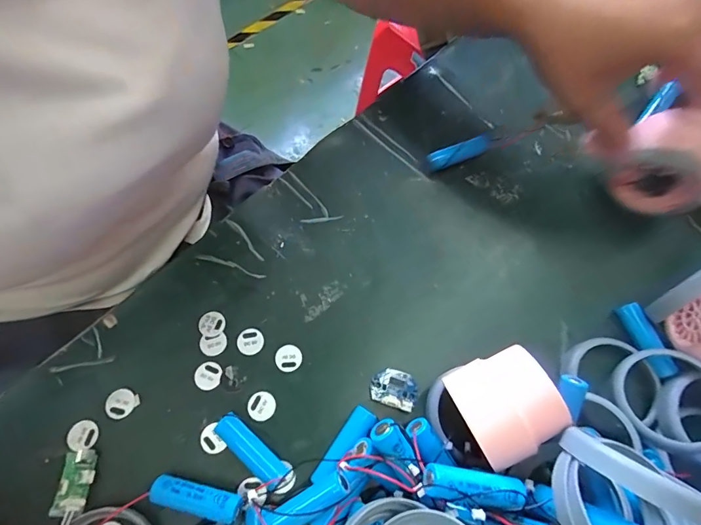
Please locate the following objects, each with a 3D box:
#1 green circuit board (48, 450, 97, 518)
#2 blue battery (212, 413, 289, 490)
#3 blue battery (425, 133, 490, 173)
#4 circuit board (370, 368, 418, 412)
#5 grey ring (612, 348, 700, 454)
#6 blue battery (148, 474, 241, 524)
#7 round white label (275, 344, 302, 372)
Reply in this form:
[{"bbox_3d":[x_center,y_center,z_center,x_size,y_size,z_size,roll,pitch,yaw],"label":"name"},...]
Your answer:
[{"bbox_3d":[-0.148,0.118,0.214,0.016,0.004,0.031,22,41,-33],"label":"green circuit board"},{"bbox_3d":[-0.058,0.109,0.230,0.048,0.014,0.015,40,71,14],"label":"blue battery"},{"bbox_3d":[0.081,-0.083,0.302,0.047,0.011,0.014,-17,61,33],"label":"blue battery"},{"bbox_3d":[0.027,0.078,0.248,0.028,0.008,0.022,17,67,5],"label":"circuit board"},{"bbox_3d":[0.186,0.078,0.233,0.057,0.016,0.057,-7,54,9],"label":"grey ring"},{"bbox_3d":[-0.083,0.127,0.216,0.048,0.016,0.014,13,66,4],"label":"blue battery"},{"bbox_3d":[-0.040,0.062,0.255,0.017,0.004,0.017,1,70,-3],"label":"round white label"}]

